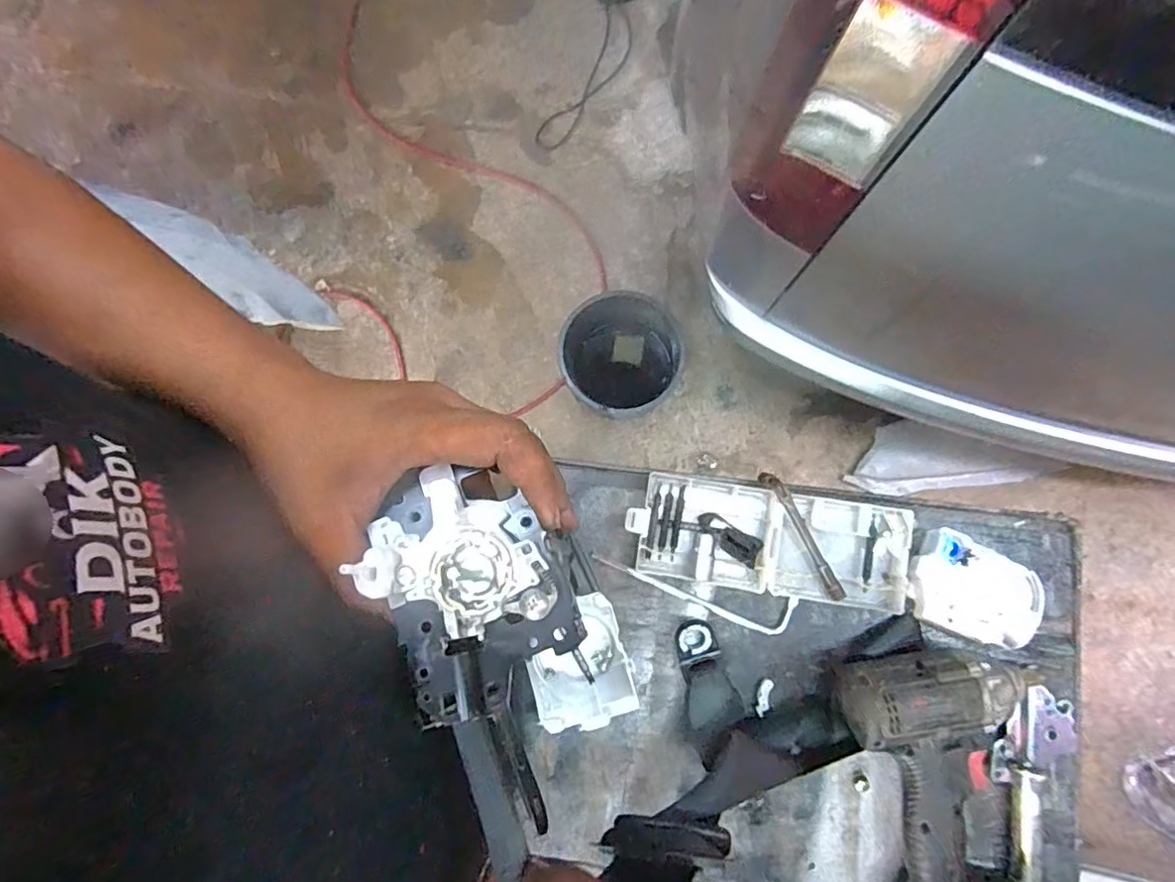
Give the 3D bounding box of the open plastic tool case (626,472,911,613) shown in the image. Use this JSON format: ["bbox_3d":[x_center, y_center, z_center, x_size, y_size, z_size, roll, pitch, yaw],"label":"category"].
[{"bbox_3d":[0.154,0.086,0.498,0.229,0.031,0.086,9,82,4],"label":"open plastic tool case"}]

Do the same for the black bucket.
[{"bbox_3d":[0.080,-0.186,1.361,0.278,0.191,0.262,0,81,2],"label":"black bucket"}]

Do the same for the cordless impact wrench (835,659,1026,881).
[{"bbox_3d":[0.277,0.277,0.439,0.144,0.078,0.228,-9,81,1],"label":"cordless impact wrench"}]

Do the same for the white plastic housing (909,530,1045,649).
[{"bbox_3d":[0.317,0.122,0.479,0.093,0.023,0.075,21,83,5],"label":"white plastic housing"}]

